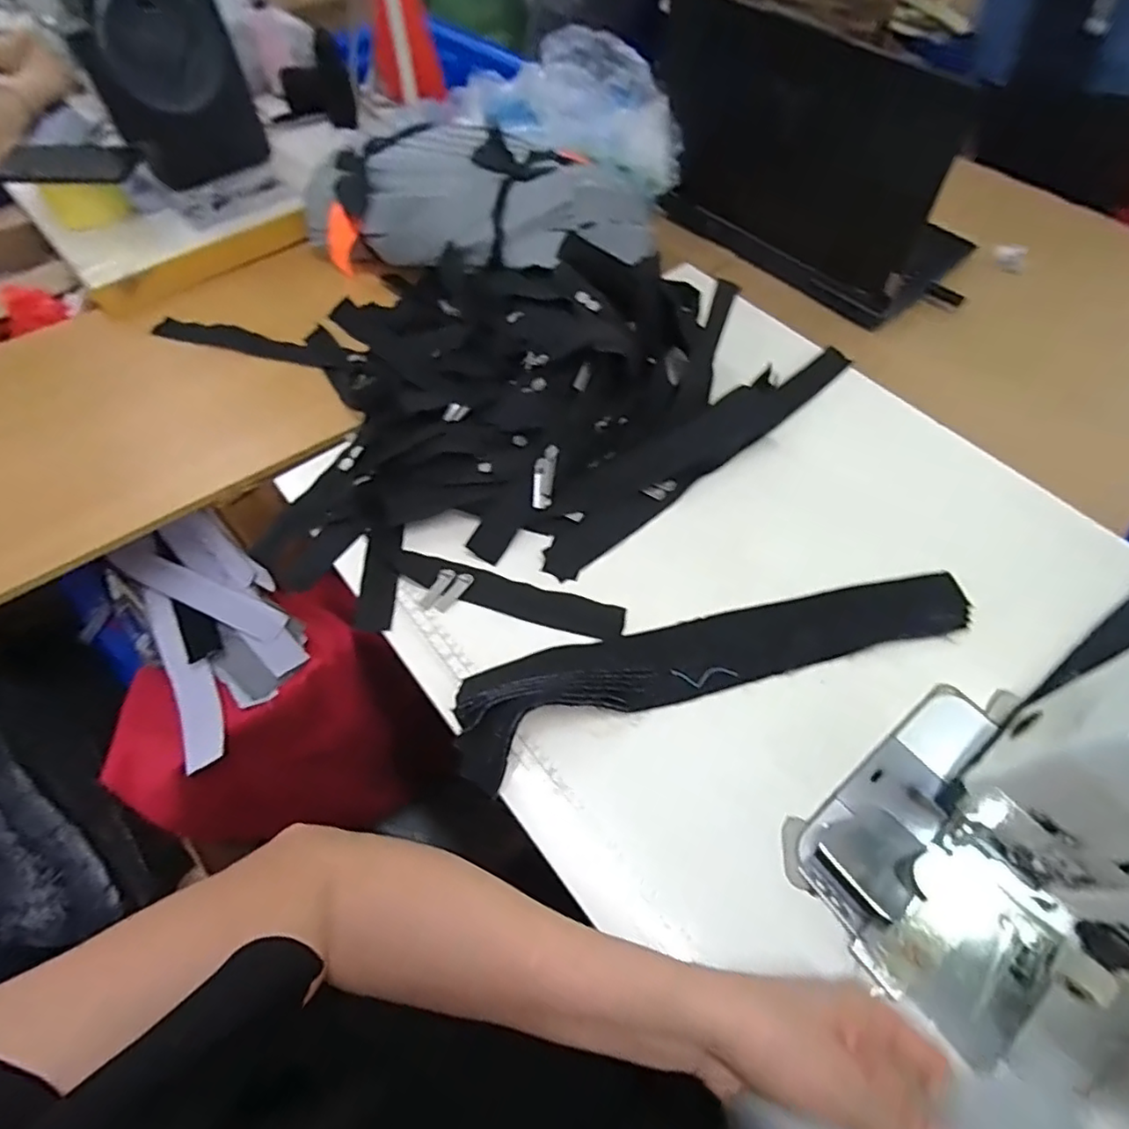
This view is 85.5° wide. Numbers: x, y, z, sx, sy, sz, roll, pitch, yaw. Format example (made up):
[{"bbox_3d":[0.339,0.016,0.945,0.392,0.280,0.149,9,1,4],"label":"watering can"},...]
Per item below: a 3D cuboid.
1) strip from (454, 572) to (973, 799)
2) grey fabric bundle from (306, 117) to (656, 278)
[{"bbox_3d":[0.115,0.059,0.454,0.396,0.034,0.083,-16,59,-10],"label":"strip"},{"bbox_3d":[-0.098,-0.448,0.731,0.411,0.106,0.235,17,60,11],"label":"grey fabric bundle"}]

